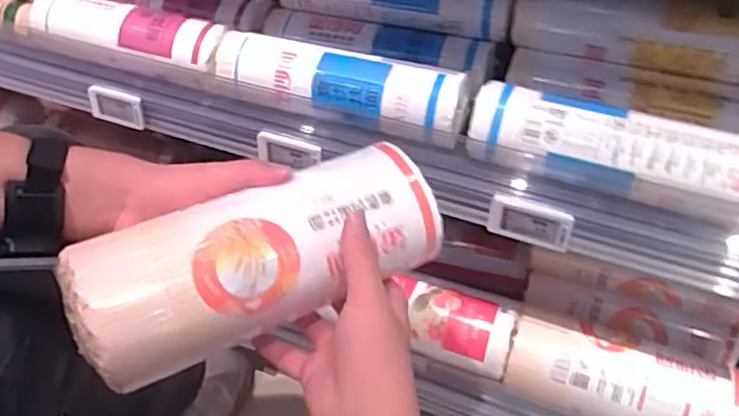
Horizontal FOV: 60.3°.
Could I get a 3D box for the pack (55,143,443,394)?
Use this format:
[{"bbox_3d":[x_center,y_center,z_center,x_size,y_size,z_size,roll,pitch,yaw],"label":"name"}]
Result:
[{"bbox_3d":[-0.068,0.034,0.429,0.243,0.069,0.077,-22,48,-20],"label":"pack"}]

